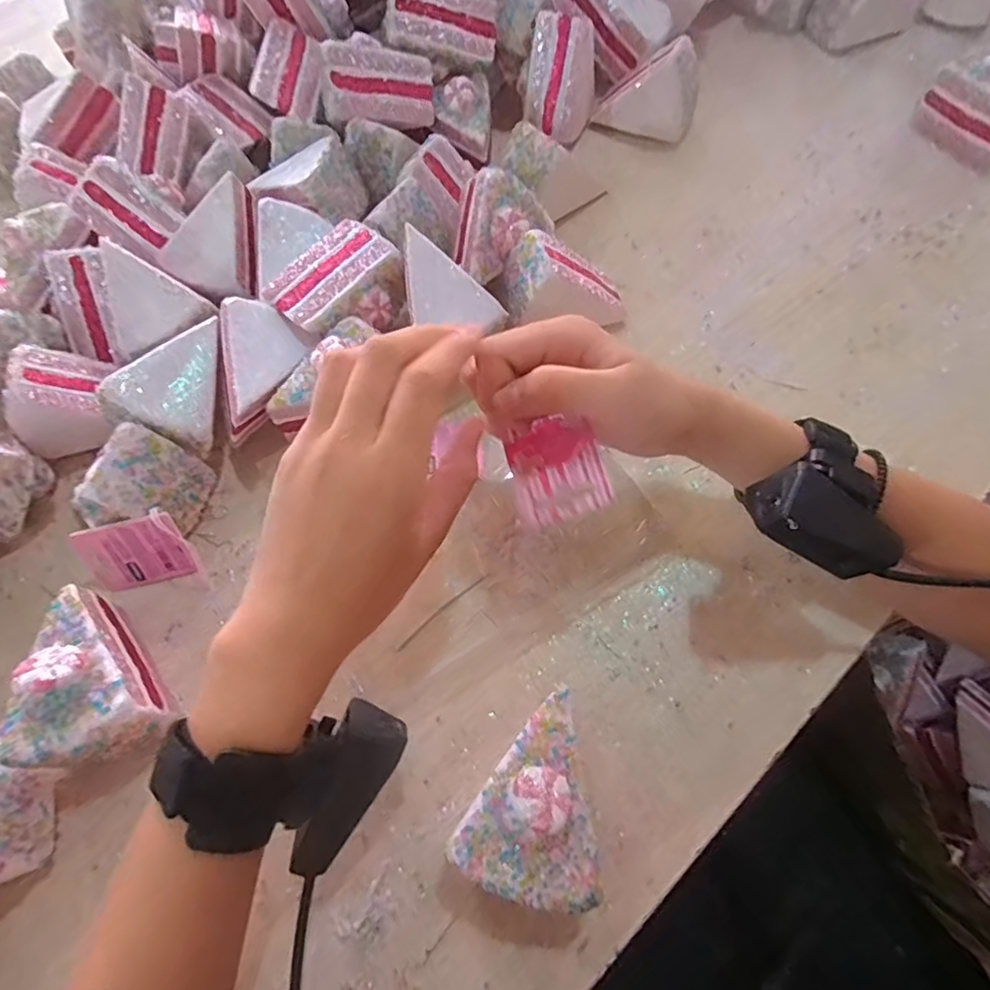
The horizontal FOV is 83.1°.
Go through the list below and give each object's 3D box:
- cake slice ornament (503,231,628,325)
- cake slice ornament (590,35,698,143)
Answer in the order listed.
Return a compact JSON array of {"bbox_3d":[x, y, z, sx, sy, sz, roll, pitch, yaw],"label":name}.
[{"bbox_3d":[0.053,-0.148,0.400,0.089,0.063,0.060,-12,63,-3],"label":"cake slice ornament"},{"bbox_3d":[0.136,-0.360,0.496,0.087,0.064,0.051,23,67,14],"label":"cake slice ornament"}]

